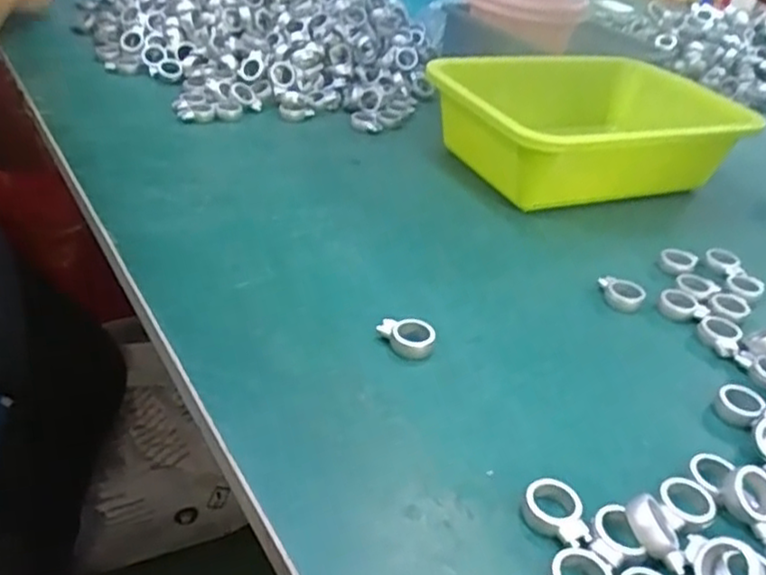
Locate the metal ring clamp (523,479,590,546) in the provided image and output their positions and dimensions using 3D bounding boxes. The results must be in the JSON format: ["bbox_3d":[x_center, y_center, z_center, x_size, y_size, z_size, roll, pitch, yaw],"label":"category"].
[{"bbox_3d":[0.079,0.103,0.309,0.023,0.011,0.032,-7,36,-20],"label":"metal ring clamp"}]

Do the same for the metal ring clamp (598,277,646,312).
[{"bbox_3d":[0.164,0.004,0.474,0.031,0.012,0.025,16,35,14],"label":"metal ring clamp"}]

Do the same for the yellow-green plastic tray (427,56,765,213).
[{"bbox_3d":[0.190,-0.150,0.646,0.296,0.084,0.204,-9,37,-23],"label":"yellow-green plastic tray"}]

